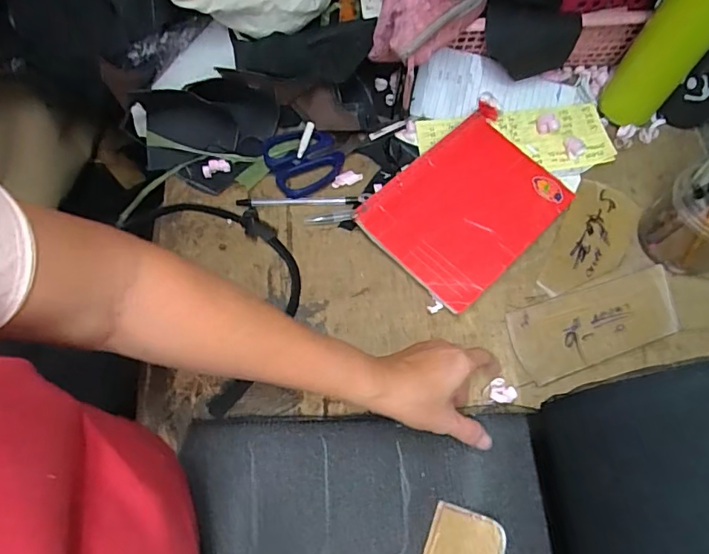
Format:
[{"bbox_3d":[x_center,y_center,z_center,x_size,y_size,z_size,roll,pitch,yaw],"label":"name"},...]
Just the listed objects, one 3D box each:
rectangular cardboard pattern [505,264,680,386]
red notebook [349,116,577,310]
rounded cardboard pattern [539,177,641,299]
[{"bbox_3d":[0.235,0.044,0.488,0.165,0.007,0.072,-20,67,-4],"label":"rectangular cardboard pattern"},{"bbox_3d":[0.117,-0.074,0.517,0.194,0.012,0.144,-42,77,-17],"label":"red notebook"},{"bbox_3d":[0.248,-0.036,0.524,0.072,0.005,0.143,24,70,11],"label":"rounded cardboard pattern"}]

